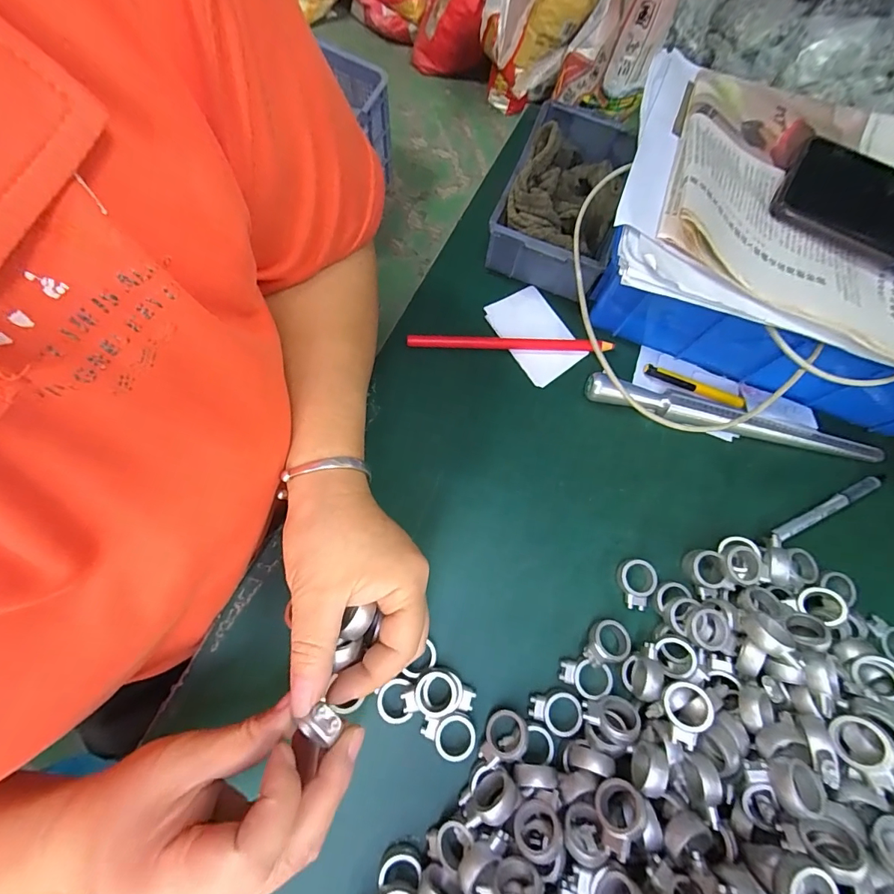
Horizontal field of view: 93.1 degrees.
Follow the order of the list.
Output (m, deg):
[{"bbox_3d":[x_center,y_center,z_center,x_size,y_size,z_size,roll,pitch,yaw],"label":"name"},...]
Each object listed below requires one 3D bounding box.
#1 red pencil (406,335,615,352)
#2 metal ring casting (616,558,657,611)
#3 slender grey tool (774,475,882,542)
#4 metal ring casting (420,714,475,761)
[{"bbox_3d":[0.052,-0.085,0.348,0.167,0.012,0.008,2,74,-3],"label":"red pencil"},{"bbox_3d":[0.135,0.098,0.302,0.026,0.009,0.033,11,73,-1],"label":"metal ring casting"},{"bbox_3d":[0.294,0.046,0.326,0.104,0.008,0.011,-24,77,-10],"label":"slender grey tool"},{"bbox_3d":[0.001,0.182,0.267,0.033,0.005,0.026,20,73,2],"label":"metal ring casting"}]

